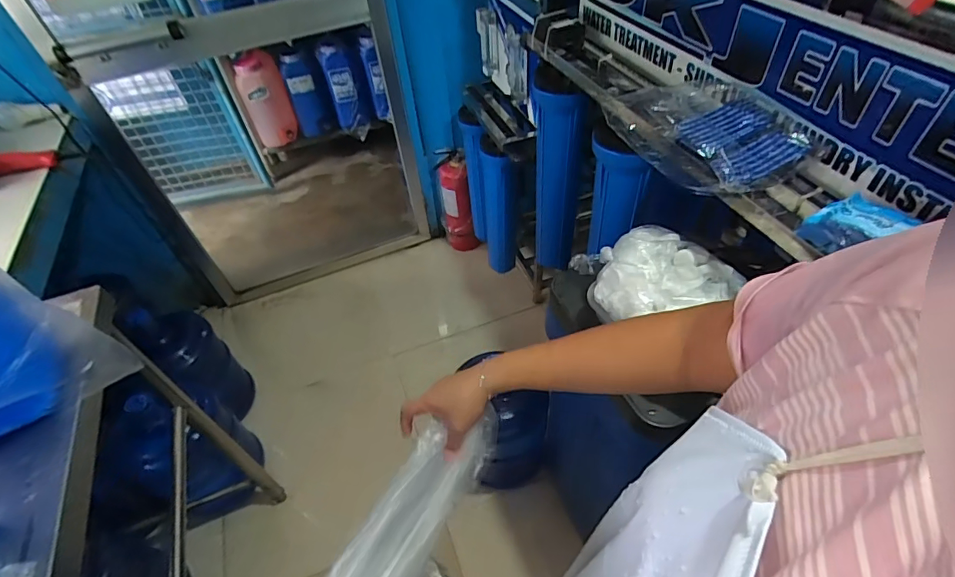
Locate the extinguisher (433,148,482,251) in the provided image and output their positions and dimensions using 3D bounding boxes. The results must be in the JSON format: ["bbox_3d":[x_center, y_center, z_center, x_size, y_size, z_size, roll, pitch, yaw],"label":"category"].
[{"bbox_3d":[-0.078,-0.331,1.897,0.144,0.431,0.122,-4,48,2],"label":"extinguisher"}]

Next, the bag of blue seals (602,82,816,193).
[{"bbox_3d":[0.301,-0.215,0.623,0.186,0.062,0.244,-35,54,-23],"label":"bag of blue seals"}]

